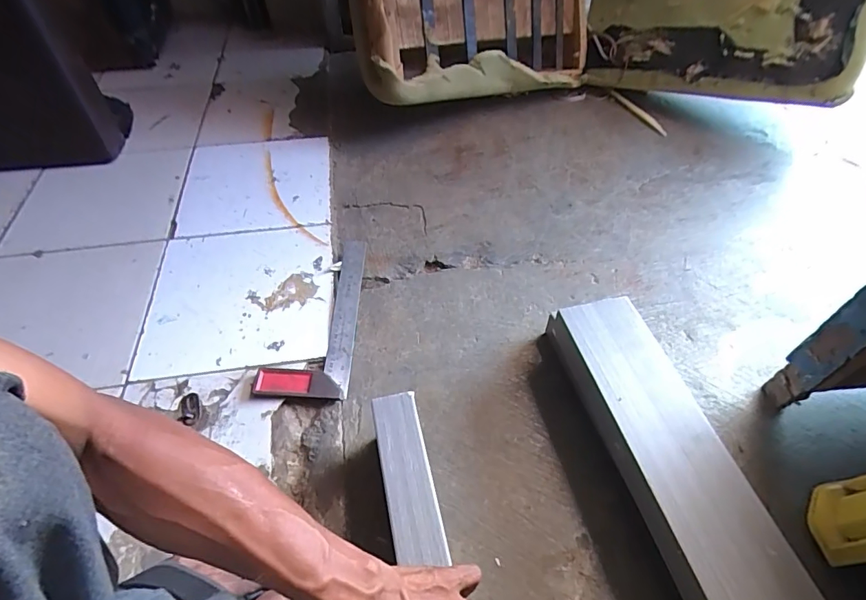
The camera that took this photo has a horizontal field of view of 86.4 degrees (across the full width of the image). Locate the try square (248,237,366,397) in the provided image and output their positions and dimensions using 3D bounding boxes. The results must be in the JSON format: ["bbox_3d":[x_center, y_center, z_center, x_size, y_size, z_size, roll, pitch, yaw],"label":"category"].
[{"bbox_3d":[-0.180,0.013,0.732,0.125,0.017,0.309,2,50,1],"label":"try square"}]

